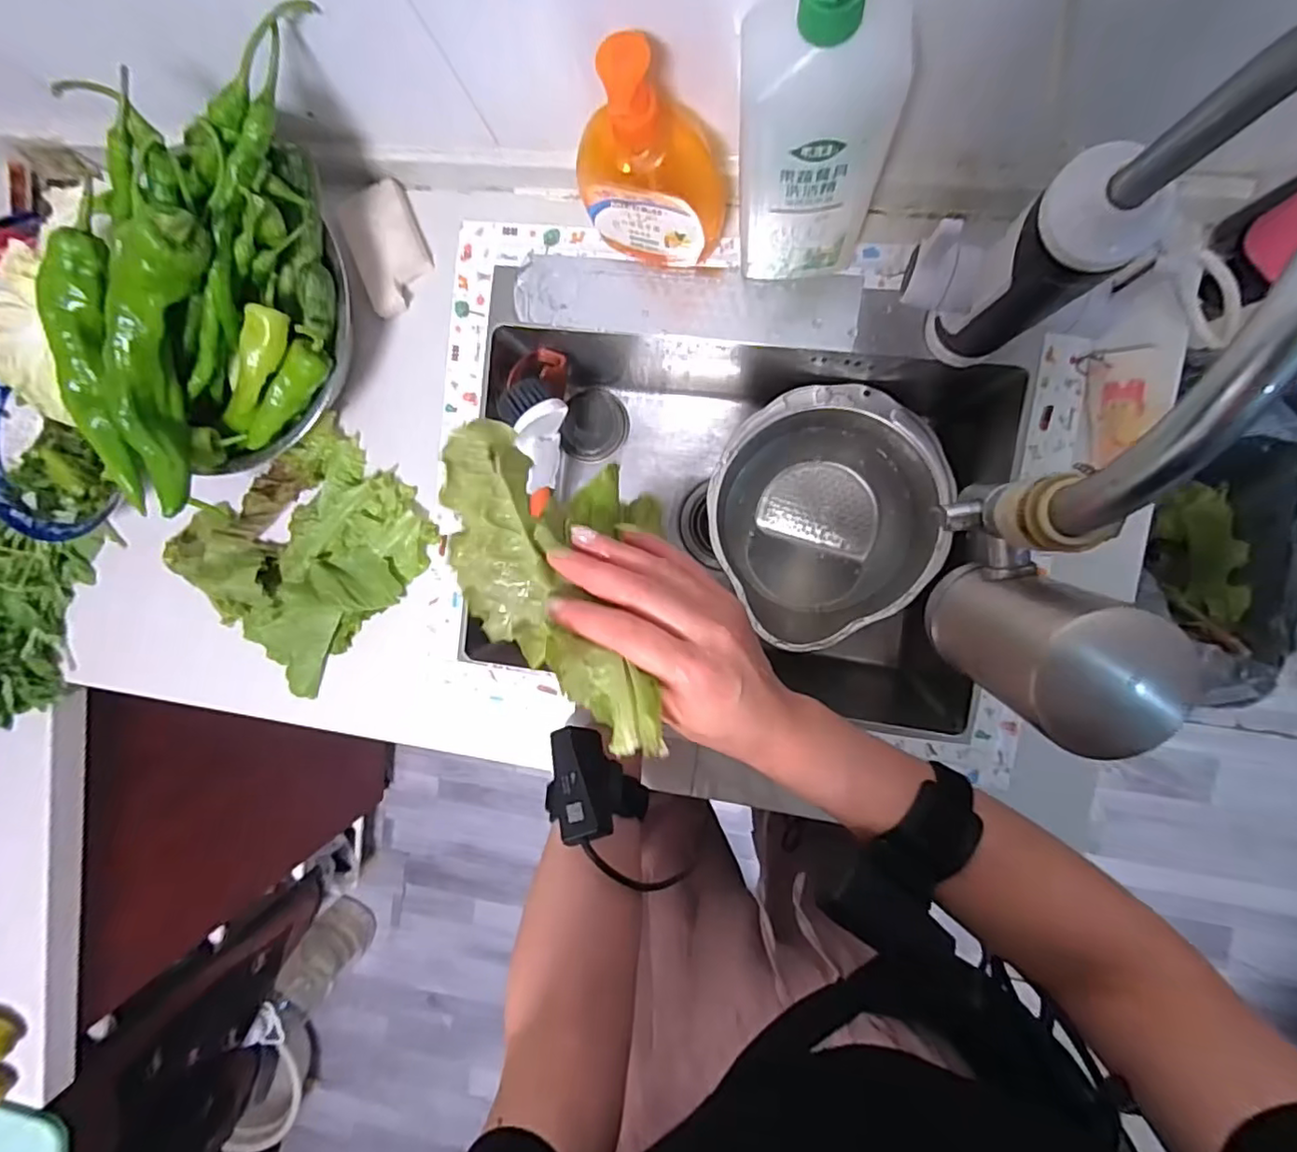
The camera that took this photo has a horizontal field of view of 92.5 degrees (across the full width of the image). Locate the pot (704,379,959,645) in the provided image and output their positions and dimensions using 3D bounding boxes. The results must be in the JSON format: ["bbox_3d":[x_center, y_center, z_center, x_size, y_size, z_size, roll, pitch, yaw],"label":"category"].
[{"bbox_3d":[0.184,-0.071,0.660,0.224,0.152,0.230,1,95,8],"label":"pot"}]

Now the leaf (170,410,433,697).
[{"bbox_3d":[-0.332,-0.030,0.583,0.207,0.051,0.221,45,99,2],"label":"leaf"}]

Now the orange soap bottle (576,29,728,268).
[{"bbox_3d":[-0.003,-0.285,0.438,0.111,0.185,0.063,5,96,8],"label":"orange soap bottle"}]

